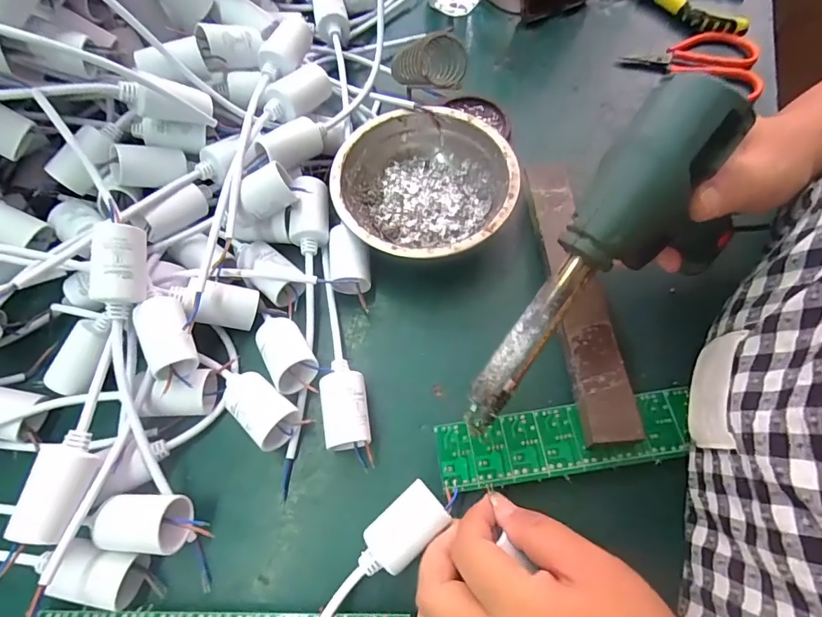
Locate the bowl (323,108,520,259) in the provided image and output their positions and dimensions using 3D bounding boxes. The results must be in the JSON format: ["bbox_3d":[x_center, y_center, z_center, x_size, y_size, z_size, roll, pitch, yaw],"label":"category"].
[{"bbox_3d":[0.010,-0.085,0.338,0.125,0.038,0.121,-1,66,2],"label":"bowl"}]

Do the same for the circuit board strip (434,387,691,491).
[{"bbox_3d":[0.092,0.077,0.274,0.150,0.004,0.038,-8,66,-1],"label":"circuit board strip"}]

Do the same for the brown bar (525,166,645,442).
[{"bbox_3d":[0.109,-0.020,0.309,0.036,0.014,0.214,-3,63,3],"label":"brown bar"}]

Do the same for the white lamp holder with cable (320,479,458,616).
[{"bbox_3d":[-0.033,0.178,0.236,0.041,0.023,0.185,22,69,11],"label":"white lamp holder with cable"}]

